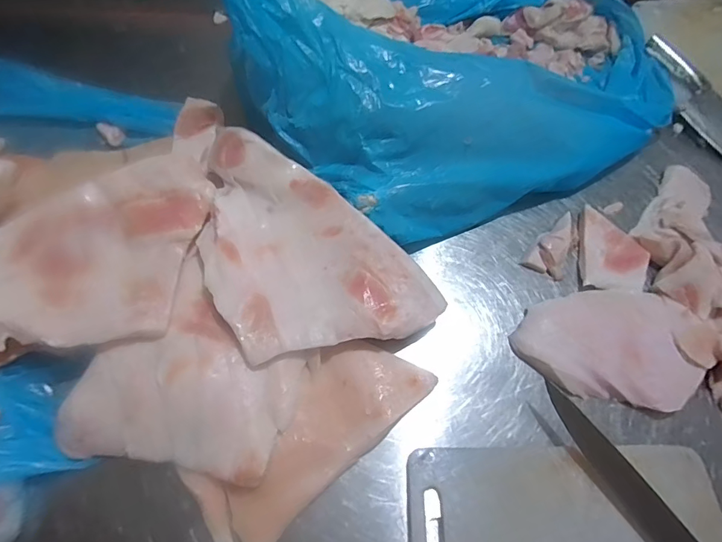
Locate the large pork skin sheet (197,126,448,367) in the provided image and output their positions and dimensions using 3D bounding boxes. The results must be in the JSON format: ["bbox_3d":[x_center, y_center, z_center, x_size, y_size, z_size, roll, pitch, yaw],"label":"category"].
[{"bbox_3d":[-0.093,-0.018,0.553,0.222,0.078,0.360,-40,71,-19],"label":"large pork skin sheet"}]

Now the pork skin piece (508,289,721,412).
[{"bbox_3d":[0.325,0.093,0.560,0.237,0.028,0.146,9,64,2],"label":"pork skin piece"}]

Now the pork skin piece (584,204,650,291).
[{"bbox_3d":[0.366,-0.031,0.618,0.087,0.014,0.126,10,64,3],"label":"pork skin piece"}]

